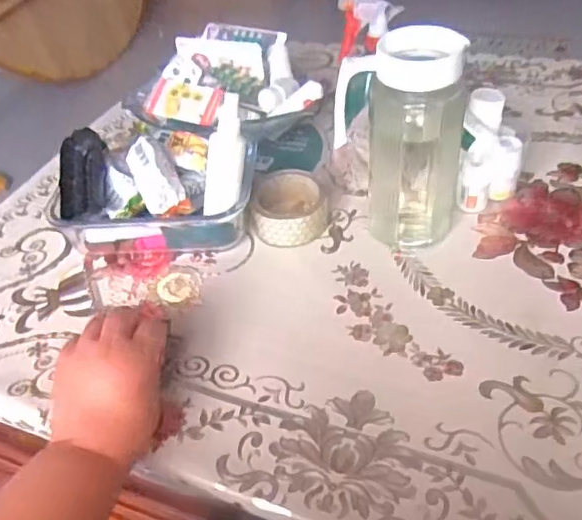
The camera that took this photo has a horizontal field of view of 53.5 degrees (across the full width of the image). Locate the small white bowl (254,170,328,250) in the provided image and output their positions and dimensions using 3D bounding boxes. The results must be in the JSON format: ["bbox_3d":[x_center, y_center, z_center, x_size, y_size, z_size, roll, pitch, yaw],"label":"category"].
[{"bbox_3d":[0.001,-0.059,0.651,0.086,0.040,0.091,-1,43,7],"label":"small white bowl"}]

